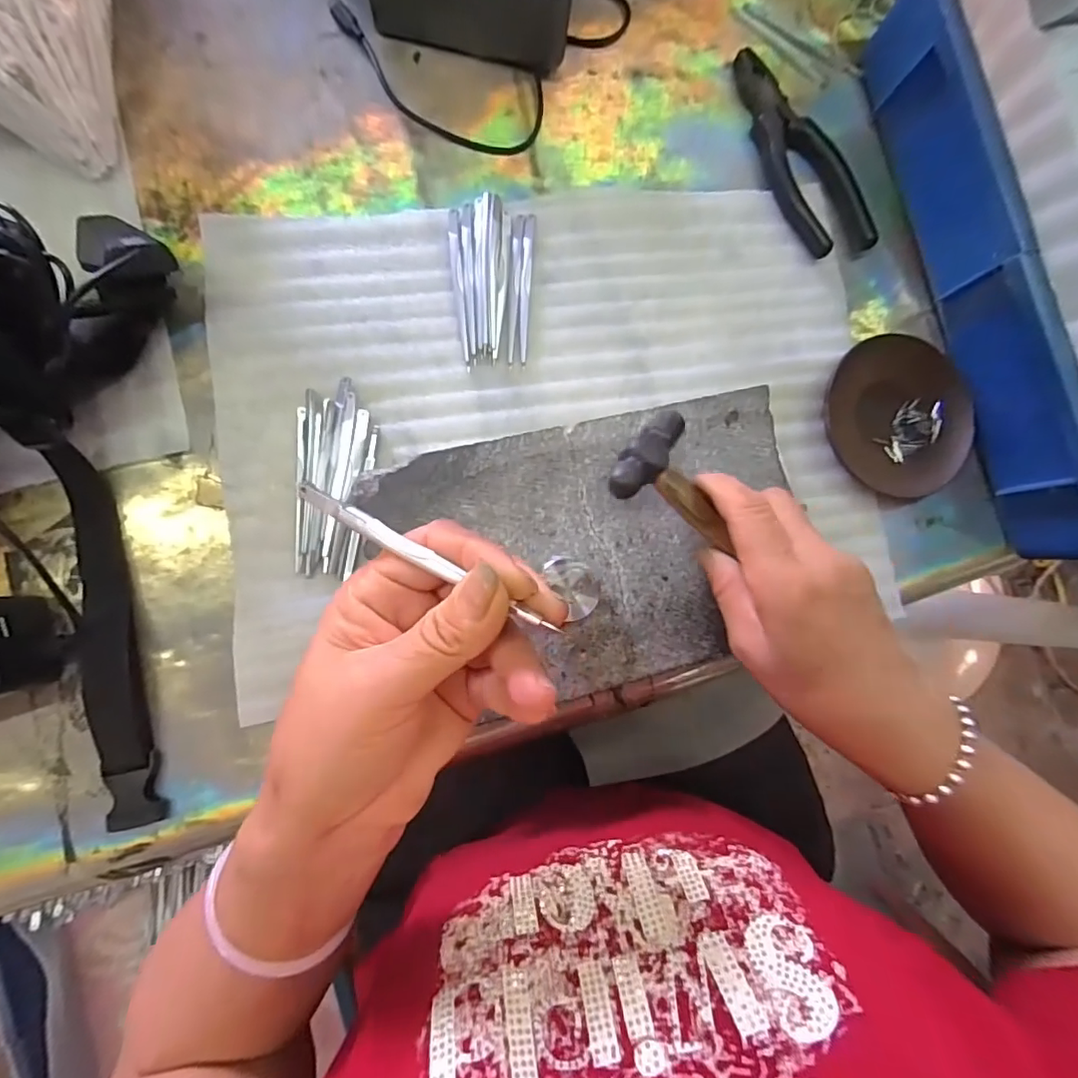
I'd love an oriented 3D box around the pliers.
[{"bbox_3d":[0.190,-0.283,0.392,0.055,0.017,0.162,-23,90,-8],"label":"pliers"}]

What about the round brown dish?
[{"bbox_3d":[0.259,-0.086,0.386,0.102,0.018,0.117,-31,91,-8],"label":"round brown dish"}]

